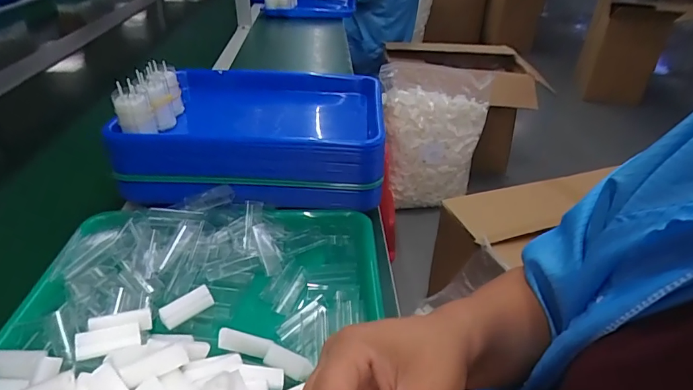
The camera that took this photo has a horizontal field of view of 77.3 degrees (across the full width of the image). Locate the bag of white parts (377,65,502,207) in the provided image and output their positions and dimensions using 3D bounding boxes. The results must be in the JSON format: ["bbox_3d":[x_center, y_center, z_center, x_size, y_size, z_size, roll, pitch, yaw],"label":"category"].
[{"bbox_3d":[0.324,-0.219,1.717,0.466,0.562,0.110,2,21,-15],"label":"bag of white parts"}]

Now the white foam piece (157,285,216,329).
[{"bbox_3d":[-0.148,0.103,0.401,0.046,0.022,0.010,-27,-1,-36],"label":"white foam piece"}]

